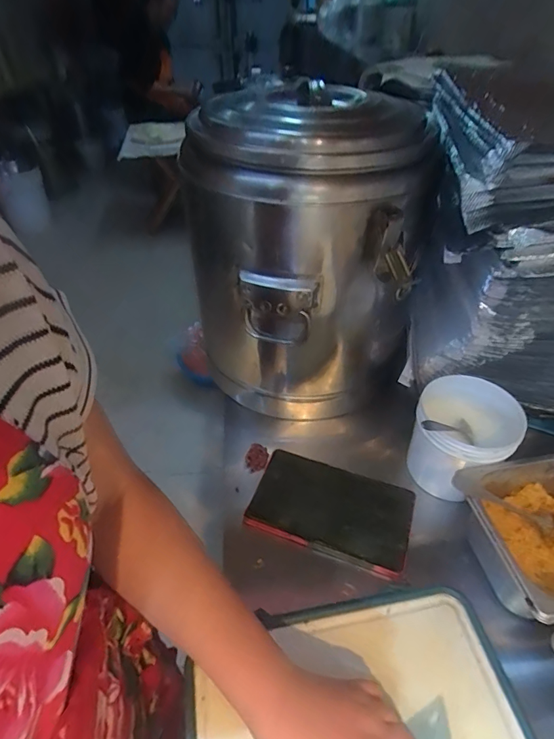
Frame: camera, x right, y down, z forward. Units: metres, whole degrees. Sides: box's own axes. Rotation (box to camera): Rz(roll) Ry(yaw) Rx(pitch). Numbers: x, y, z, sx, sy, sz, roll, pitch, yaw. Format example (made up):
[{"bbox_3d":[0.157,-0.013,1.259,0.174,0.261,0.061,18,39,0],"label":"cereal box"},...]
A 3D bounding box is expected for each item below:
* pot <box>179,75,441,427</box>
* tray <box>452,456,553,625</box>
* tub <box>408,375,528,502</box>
[{"bbox_3d":[0.047,-0.138,0.616,0.282,0.409,0.241,20,46,20],"label":"pot"},{"bbox_3d":[0.300,0.185,0.470,0.173,0.091,0.164,-10,43,-11],"label":"tray"},{"bbox_3d":[0.228,0.091,0.567,0.103,0.116,0.121,16,44,16],"label":"tub"}]

